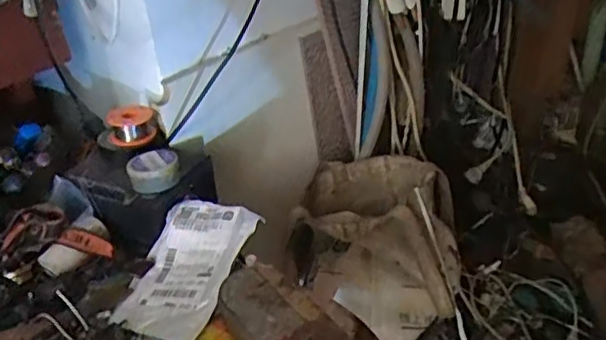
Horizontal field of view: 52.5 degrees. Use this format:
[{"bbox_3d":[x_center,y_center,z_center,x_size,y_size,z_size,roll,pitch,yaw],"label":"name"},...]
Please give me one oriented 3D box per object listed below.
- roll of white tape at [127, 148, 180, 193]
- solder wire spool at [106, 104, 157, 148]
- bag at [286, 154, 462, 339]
[{"bbox_3d":[-0.165,0.001,0.679,0.054,0.025,0.057,-2,34,2],"label":"roll of white tape"},{"bbox_3d":[-0.207,-0.055,0.746,0.055,0.025,0.061,-14,35,-16],"label":"solder wire spool"},{"bbox_3d":[0.103,0.097,0.856,0.230,0.158,0.238,15,38,25],"label":"bag"}]

